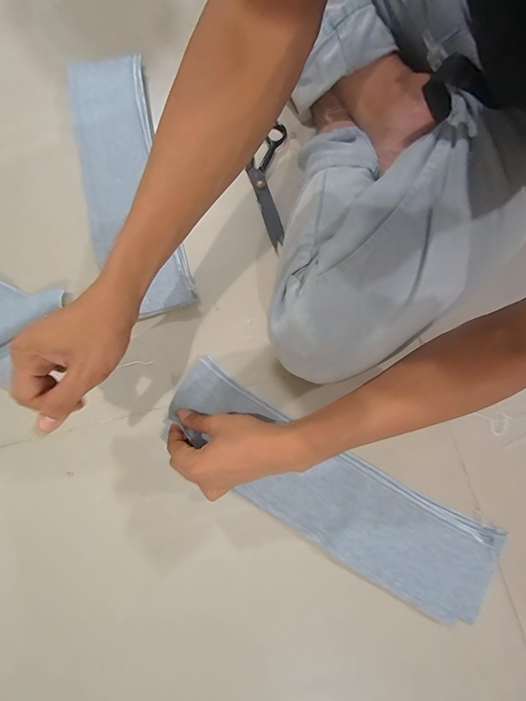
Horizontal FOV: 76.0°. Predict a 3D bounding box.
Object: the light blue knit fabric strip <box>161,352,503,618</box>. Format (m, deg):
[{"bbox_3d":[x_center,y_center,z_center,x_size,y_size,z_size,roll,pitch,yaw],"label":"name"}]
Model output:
[{"bbox_3d":[0.071,0.163,0.397,0.413,0.023,0.114,31,80,5],"label":"light blue knit fabric strip"}]

